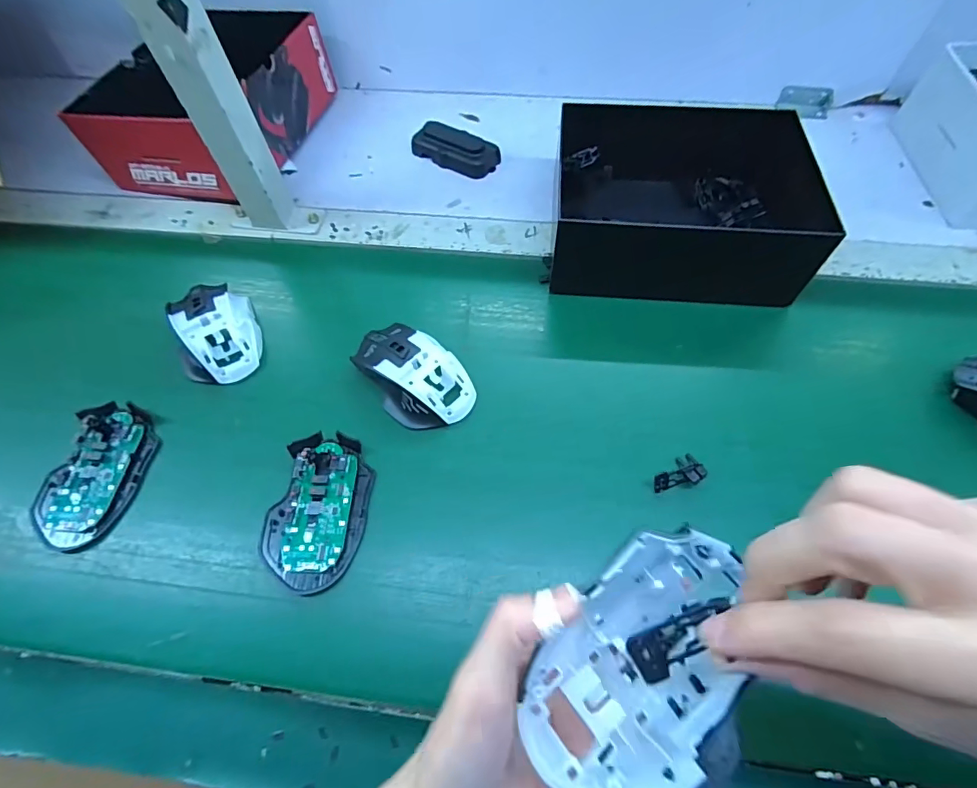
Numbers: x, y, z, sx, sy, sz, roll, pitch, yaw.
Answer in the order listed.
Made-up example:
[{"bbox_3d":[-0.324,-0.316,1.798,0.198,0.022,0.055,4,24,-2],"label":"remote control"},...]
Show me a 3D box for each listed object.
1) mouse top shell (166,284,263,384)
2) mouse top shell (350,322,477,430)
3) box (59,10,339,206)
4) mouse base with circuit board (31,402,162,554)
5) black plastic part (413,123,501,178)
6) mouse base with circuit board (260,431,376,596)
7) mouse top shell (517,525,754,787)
[{"bbox_3d":[-0.246,-0.059,0.428,0.068,0.035,0.103,-19,62,-9],"label":"mouse top shell"},{"bbox_3d":[-0.064,-0.019,0.403,0.068,0.033,0.108,-36,66,-17],"label":"mouse top shell"},{"bbox_3d":[-0.311,-0.337,0.549,0.175,0.094,0.233,12,62,8],"label":"box"},{"bbox_3d":[-0.305,0.062,0.372,0.064,0.019,0.112,11,62,7],"label":"mouse base with circuit board"},{"bbox_3d":[-0.038,-0.288,0.560,0.098,0.024,0.043,29,65,16],"label":"black plastic part"},{"bbox_3d":[-0.130,0.086,0.360,0.075,0.017,0.114,3,61,3],"label":"mouse base with circuit board"},{"bbox_3d":[0.066,0.111,0.197,0.068,0.031,0.108,35,67,18],"label":"mouse top shell"}]

